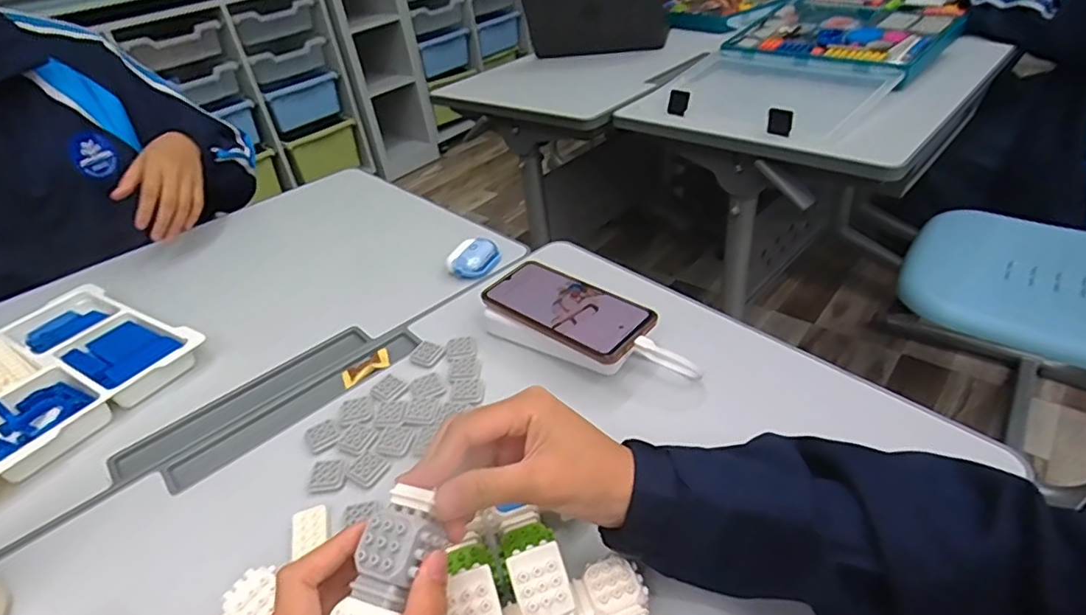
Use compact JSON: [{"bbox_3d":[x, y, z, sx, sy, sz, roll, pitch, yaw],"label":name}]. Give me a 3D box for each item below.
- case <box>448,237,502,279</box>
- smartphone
[{"bbox_3d":[-0.082,-0.058,0.677,0.042,0.026,0.059,7,39,19],"label":"case"},{"bbox_3d":[0.022,-0.001,0.536,0.158,0.011,0.078,25,47,36],"label":"smartphone"}]

